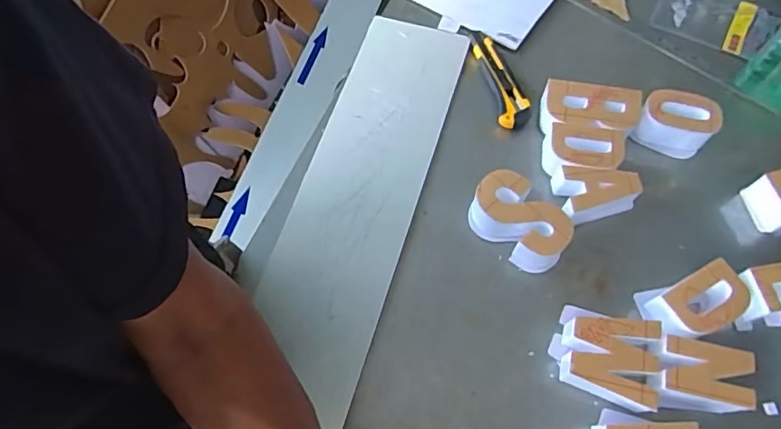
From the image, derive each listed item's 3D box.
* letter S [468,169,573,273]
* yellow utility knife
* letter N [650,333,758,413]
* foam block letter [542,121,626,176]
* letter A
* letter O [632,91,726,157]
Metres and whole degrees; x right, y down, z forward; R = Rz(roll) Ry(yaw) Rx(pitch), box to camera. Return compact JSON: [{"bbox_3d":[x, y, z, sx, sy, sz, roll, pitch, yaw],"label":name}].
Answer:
[{"bbox_3d":[0.143,0.008,0.584,0.112,0.053,0.066,40,72,17],"label":"letter S"},{"bbox_3d":[0.138,-0.177,0.673,0.038,0.016,0.161,-14,67,-3],"label":"yellow utility knife"},{"bbox_3d":[0.298,0.157,0.515,0.091,0.043,0.062,8,66,5],"label":"letter N"},{"bbox_3d":[0.224,-0.069,0.622,0.084,0.051,0.059,12,67,6],"label":"foam block letter"},{"bbox_3d":[0.232,-0.022,0.599,0.089,0.052,0.063,-6,66,-2],"label":"letter A"},{"bbox_3d":[0.344,-0.112,0.638,0.086,0.053,0.064,21,68,10],"label":"letter O"}]

